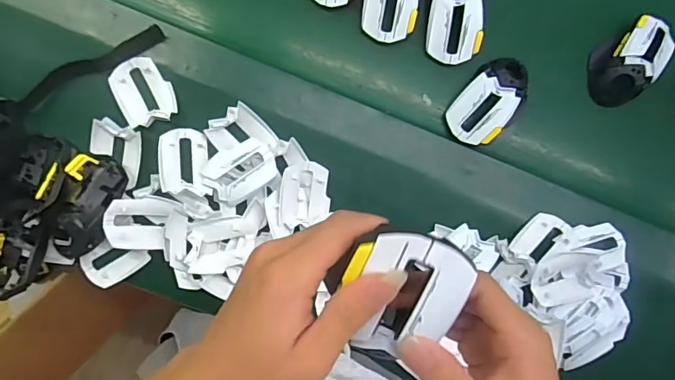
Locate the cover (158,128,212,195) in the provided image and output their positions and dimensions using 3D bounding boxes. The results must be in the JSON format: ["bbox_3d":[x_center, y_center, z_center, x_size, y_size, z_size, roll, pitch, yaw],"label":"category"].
[{"bbox_3d":[-0.177,-0.032,0.567,0.052,0.020,0.079,-6,89,-3],"label":"cover"}]

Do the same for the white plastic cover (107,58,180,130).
[{"bbox_3d":[-0.224,-0.114,0.568,0.062,0.013,0.077,-20,89,-4],"label":"white plastic cover"}]

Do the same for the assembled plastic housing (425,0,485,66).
[{"bbox_3d":[0.139,-0.210,0.585,0.062,0.036,0.114,2,88,-3],"label":"assembled plastic housing"}]

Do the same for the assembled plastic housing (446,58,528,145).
[{"bbox_3d":[0.185,-0.104,0.587,0.070,0.037,0.113,43,87,-1],"label":"assembled plastic housing"}]

